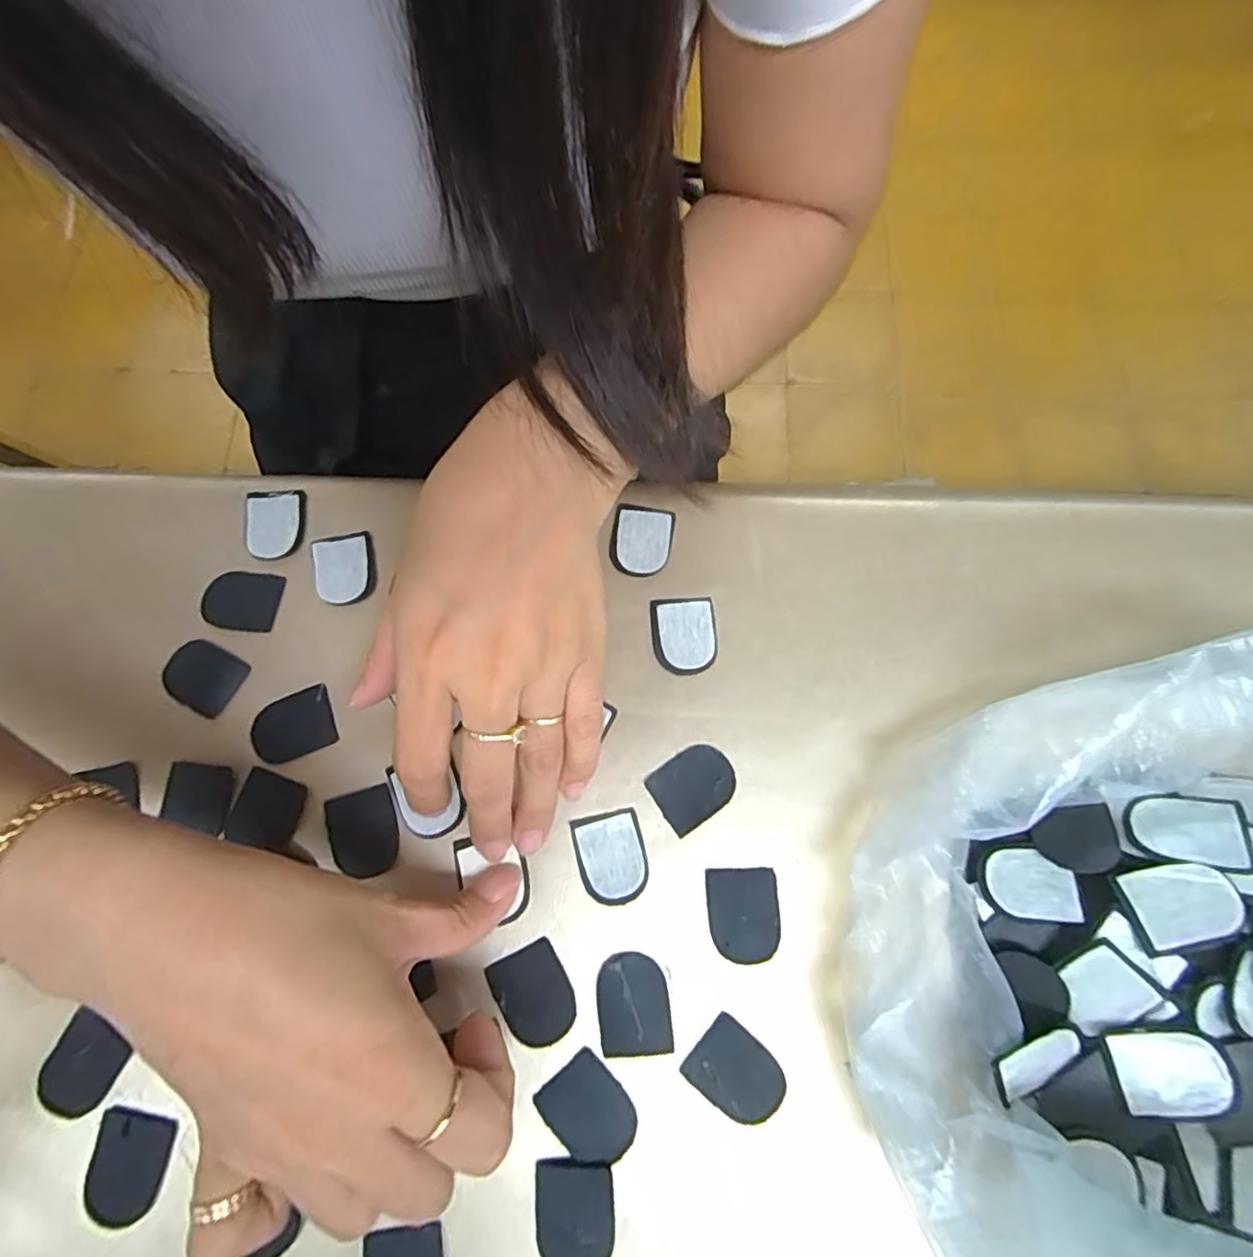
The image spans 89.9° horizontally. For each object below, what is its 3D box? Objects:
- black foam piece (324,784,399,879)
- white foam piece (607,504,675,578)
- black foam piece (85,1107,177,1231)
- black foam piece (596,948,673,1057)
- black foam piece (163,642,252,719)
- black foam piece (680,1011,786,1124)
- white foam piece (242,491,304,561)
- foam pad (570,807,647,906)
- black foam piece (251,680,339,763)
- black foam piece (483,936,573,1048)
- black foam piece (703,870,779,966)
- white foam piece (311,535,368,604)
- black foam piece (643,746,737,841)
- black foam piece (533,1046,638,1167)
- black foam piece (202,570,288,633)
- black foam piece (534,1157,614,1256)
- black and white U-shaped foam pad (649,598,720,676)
[{"bbox_3d":[-0.107,0.083,0.254,0.027,0.004,0.034,-18,75,-4],"label":"black foam piece"},{"bbox_3d":[0.007,-0.040,0.286,0.028,0.004,0.033,10,75,4],"label":"white foam piece"},{"bbox_3d":[-0.181,0.194,0.225,0.027,0.004,0.034,9,75,4],"label":"black foam piece"},{"bbox_3d":[0.002,0.142,0.237,0.027,0.004,0.034,-6,74,0],"label":"black foam piece"},{"bbox_3d":[-0.185,0.020,0.273,0.034,0.004,0.027,26,77,8],"label":"black foam piece"},{"bbox_3d":[0.041,0.163,0.230,0.033,0.004,0.025,37,78,11],"label":"black foam piece"},{"bbox_3d":[-0.164,-0.048,0.291,0.027,0.004,0.033,-4,74,0],"label":"white foam piece"},{"bbox_3d":[-0.006,0.092,0.252,0.027,0.004,0.034,-15,74,-3],"label":"foam pad"},{"bbox_3d":[-0.143,0.041,0.267,0.033,0.004,0.027,-22,75,-5],"label":"black foam piece"},{"bbox_3d":[-0.035,0.140,0.239,0.027,0.004,0.034,-30,76,-7],"label":"black foam piece"},{"bbox_3d":[0.046,0.112,0.245,0.027,0.004,0.034,-3,74,1],"label":"black foam piece"},{"bbox_3d":[-0.130,-0.026,0.286,0.023,0.005,0.030,-12,74,-2],"label":"white foam piece"},{"bbox_3d":[0.028,0.064,0.258,0.033,0.004,0.027,-35,76,-8],"label":"black foam piece"},{"bbox_3d":[-0.014,0.176,0.227,0.026,0.004,0.034,-38,77,-9],"label":"black foam piece"},{"bbox_3d":[-0.174,-0.012,0.282,0.032,0.004,0.027,6,75,3],"label":"black foam piece"},{"bbox_3d":[-0.018,0.207,0.219,0.026,0.004,0.036,-5,74,0],"label":"black foam piece"},{"bbox_3d":[0.026,0.003,0.275,0.028,0.004,0.033,-6,74,0],"label":"black and white U-shaped foam pad"}]

